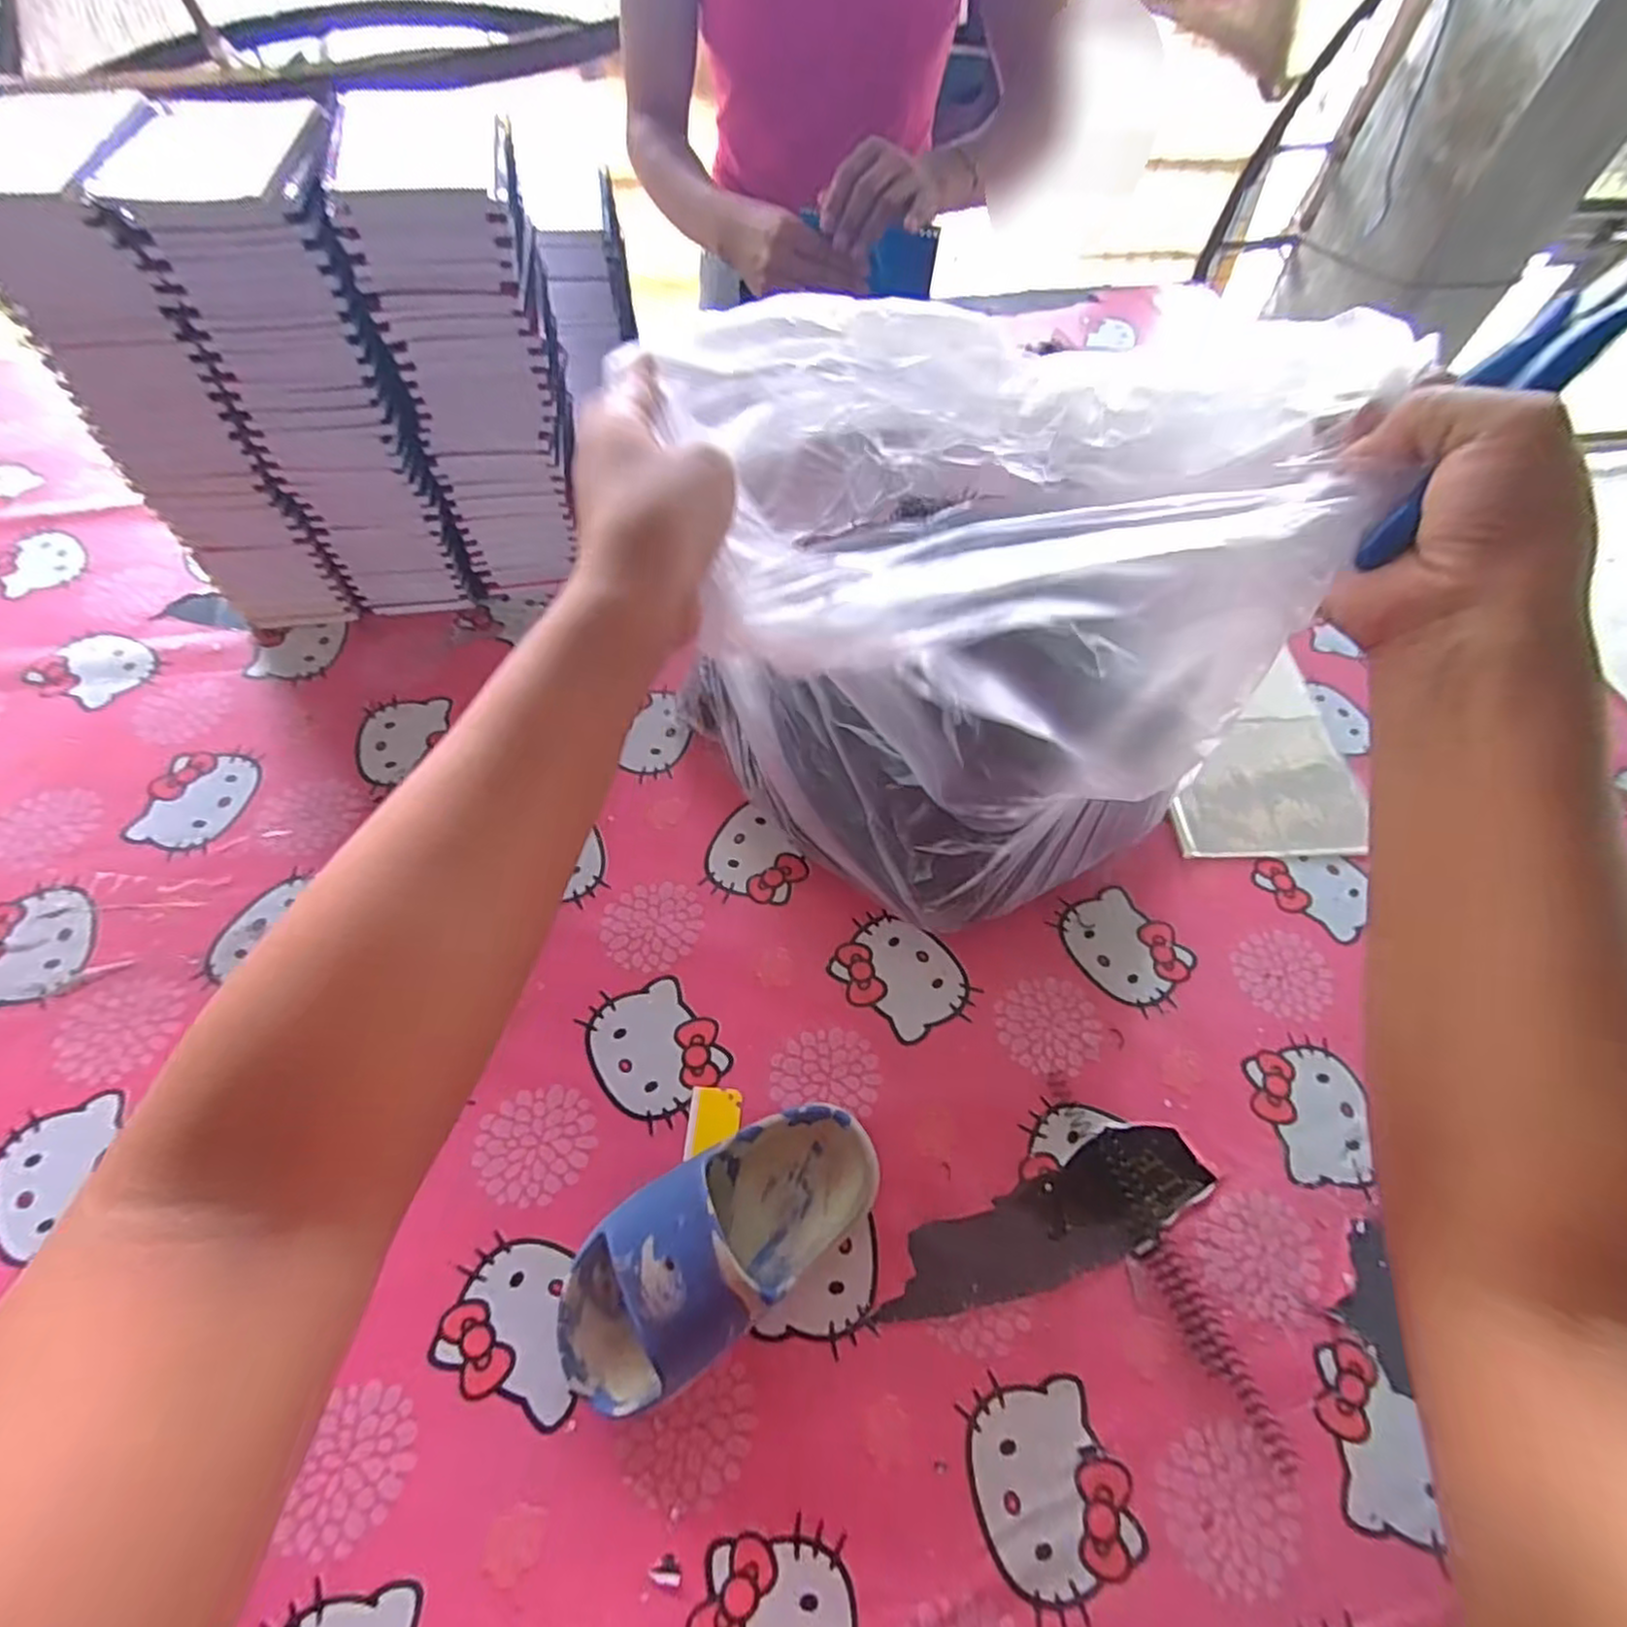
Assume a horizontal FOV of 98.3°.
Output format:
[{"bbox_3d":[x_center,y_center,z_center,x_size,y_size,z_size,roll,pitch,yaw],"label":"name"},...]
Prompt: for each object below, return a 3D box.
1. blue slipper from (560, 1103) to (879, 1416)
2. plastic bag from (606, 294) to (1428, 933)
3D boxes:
[{"bbox_3d":[-0.046,0.216,0.359,0.172,0.061,0.079,-29,65,-18],"label":"blue slipper"},{"bbox_3d":[0.062,-0.119,0.385,0.241,0.261,0.302,-19,62,-13],"label":"plastic bag"}]

